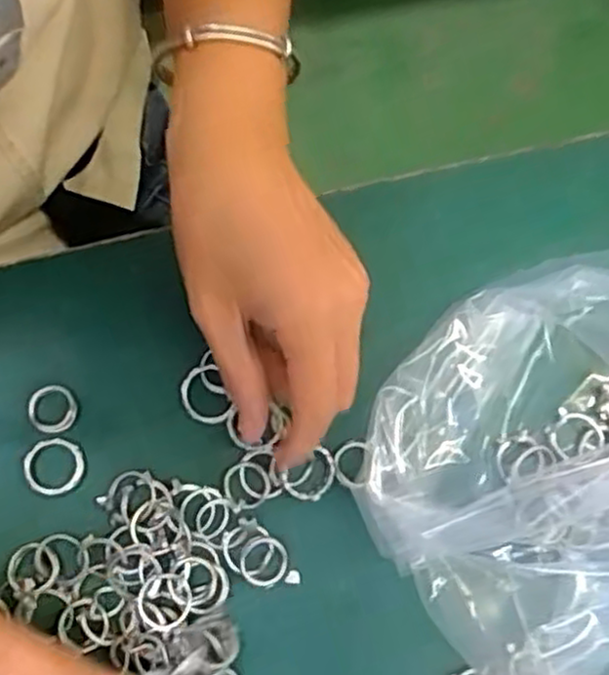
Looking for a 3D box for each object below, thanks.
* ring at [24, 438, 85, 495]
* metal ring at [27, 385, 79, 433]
[{"bbox_3d":[-0.105,0.054,0.307,0.024,0.004,0.023,1,77,-3],"label":"ring"},{"bbox_3d":[-0.108,0.031,0.312,0.020,0.005,0.021,1,77,-3],"label":"metal ring"}]

